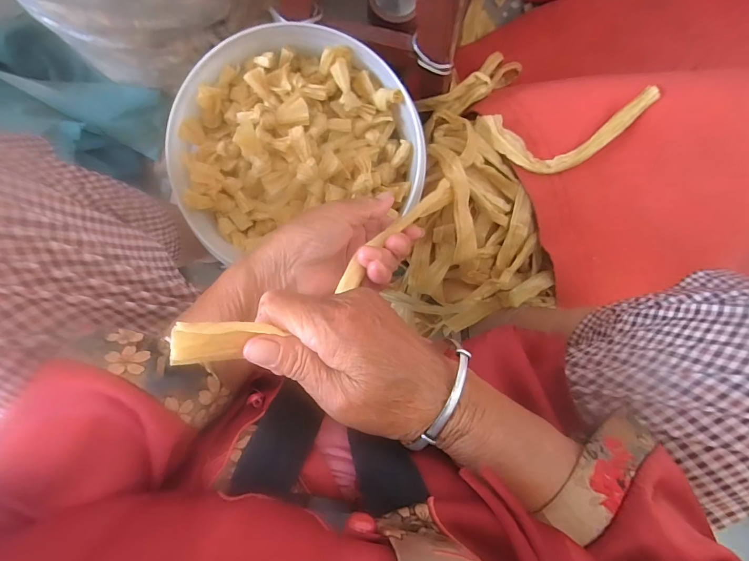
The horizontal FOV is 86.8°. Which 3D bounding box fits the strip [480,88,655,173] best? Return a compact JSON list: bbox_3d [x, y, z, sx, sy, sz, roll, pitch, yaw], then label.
[{"bbox_3d":[0.227,-0.168,0.459,0.194,0.019,0.077,-8,94,-2],"label":"strip"}]

